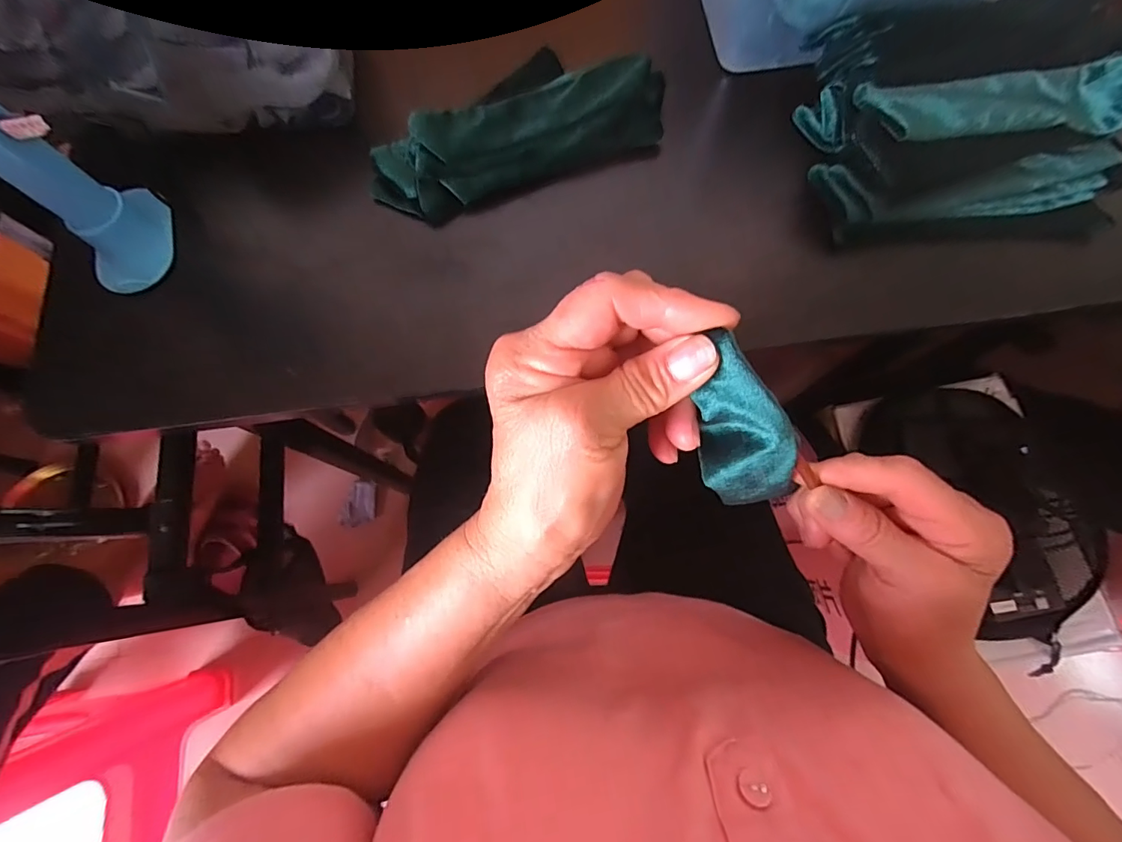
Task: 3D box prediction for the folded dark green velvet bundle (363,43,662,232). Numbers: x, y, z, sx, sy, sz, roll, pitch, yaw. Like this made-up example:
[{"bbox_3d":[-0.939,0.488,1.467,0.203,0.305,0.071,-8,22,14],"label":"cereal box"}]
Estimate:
[{"bbox_3d":[-0.036,-0.221,0.352,0.213,0.030,0.105,-21,75,-4],"label":"folded dark green velvet bundle"}]

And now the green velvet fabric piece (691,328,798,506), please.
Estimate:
[{"bbox_3d":[0.082,0.005,0.211,0.040,0.113,0.014,-11,45,16],"label":"green velvet fabric piece"}]

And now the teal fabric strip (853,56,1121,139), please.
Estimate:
[{"bbox_3d":[0.282,-0.203,0.303,0.177,0.021,0.041,-6,74,0],"label":"teal fabric strip"}]

